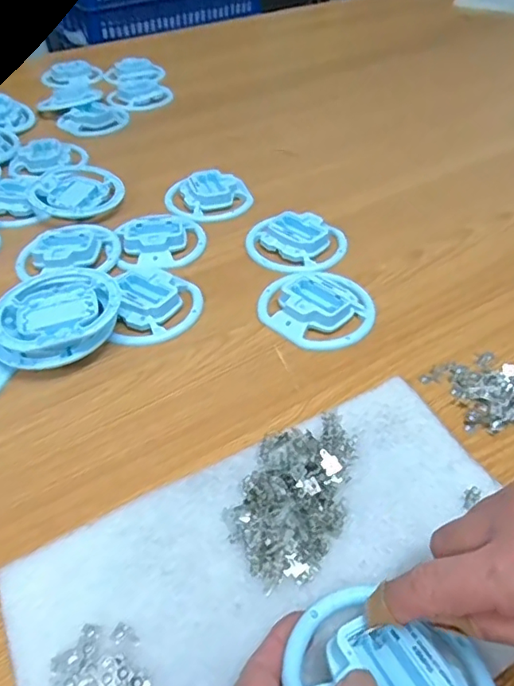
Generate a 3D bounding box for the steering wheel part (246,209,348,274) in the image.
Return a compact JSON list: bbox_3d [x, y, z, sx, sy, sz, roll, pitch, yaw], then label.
[{"bbox_3d":[0.039,-0.106,0.570,0.090,0.021,0.089,0,44,0],"label":"steering wheel part"}]

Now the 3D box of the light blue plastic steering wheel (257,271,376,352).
[{"bbox_3d":[0.055,-0.037,0.496,0.101,0.021,0.093,0,44,0],"label":"light blue plastic steering wheel"}]

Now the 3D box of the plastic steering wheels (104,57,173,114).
[{"bbox_3d":[-0.202,-0.437,0.925,0.100,0.024,0.195,-9,45,-9],"label":"plastic steering wheels"}]

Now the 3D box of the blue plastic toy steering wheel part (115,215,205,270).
[{"bbox_3d":[-0.099,-0.105,0.569,0.089,0.021,0.084,-8,45,-8],"label":"blue plastic toy steering wheel part"}]

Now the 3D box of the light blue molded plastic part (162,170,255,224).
[{"bbox_3d":[-0.055,-0.171,0.639,0.093,0.021,0.086,0,44,0],"label":"light blue molded plastic part"}]

